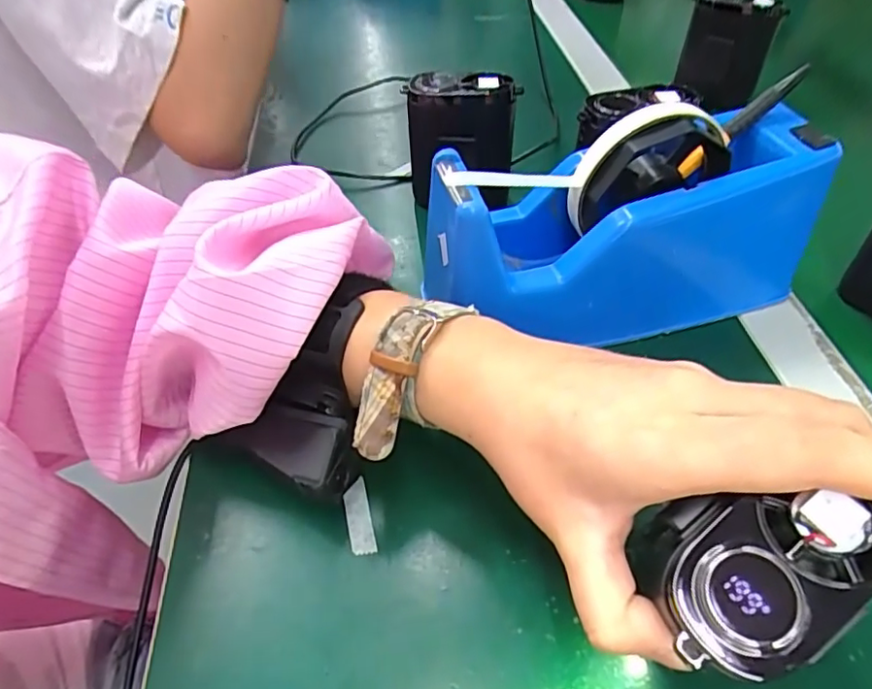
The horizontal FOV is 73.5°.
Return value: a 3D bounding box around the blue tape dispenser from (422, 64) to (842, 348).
[{"bbox_3d":[0.095,-0.059,0.307,0.198,0.109,0.060,-11,48,-9],"label":"blue tape dispenser"}]

